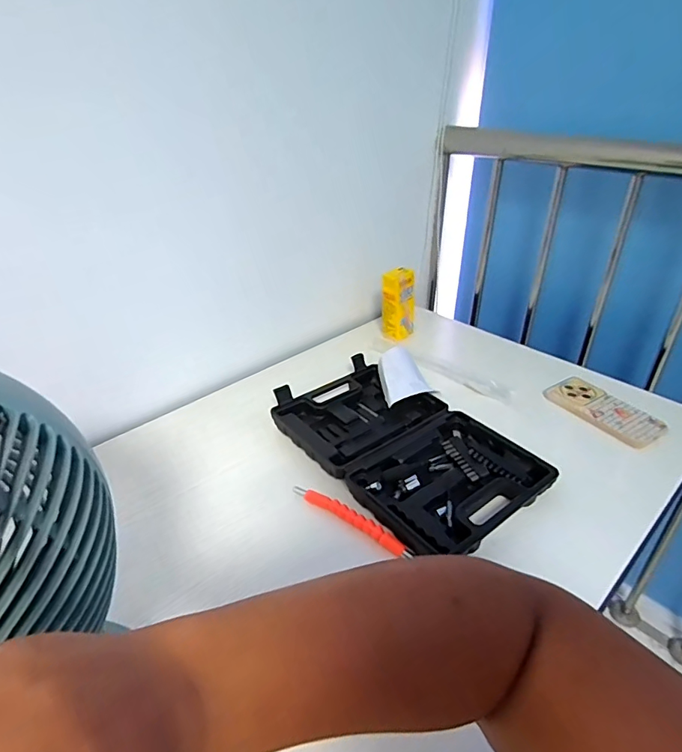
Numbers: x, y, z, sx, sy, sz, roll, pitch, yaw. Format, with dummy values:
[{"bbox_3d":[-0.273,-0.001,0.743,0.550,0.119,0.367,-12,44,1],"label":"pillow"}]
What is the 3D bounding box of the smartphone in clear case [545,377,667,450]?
[{"bbox_3d":[0.390,0.050,0.708,0.072,0.019,0.153,-18,36,-26],"label":"smartphone in clear case"}]

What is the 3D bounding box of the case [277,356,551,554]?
[{"bbox_3d":[0.078,0.089,0.639,0.208,0.033,0.336,-23,38,-31],"label":"case"}]

